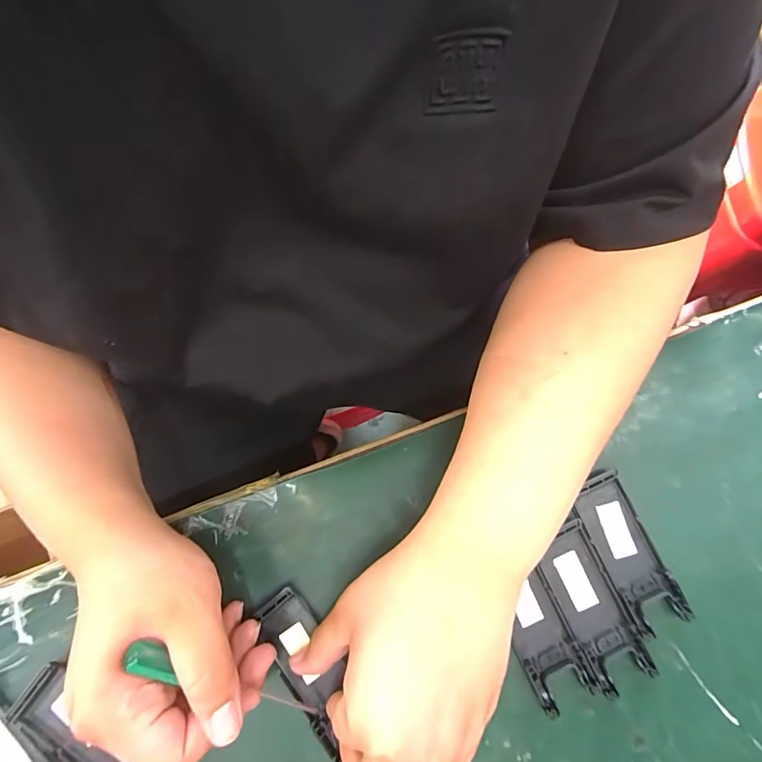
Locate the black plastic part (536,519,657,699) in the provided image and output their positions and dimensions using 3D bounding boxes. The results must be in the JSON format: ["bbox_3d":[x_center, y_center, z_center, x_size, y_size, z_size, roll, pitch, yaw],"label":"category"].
[{"bbox_3d":[0.136,0.147,0.274,0.040,0.010,0.096,-23,79,-5],"label":"black plastic part"}]

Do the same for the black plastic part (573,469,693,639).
[{"bbox_3d":[0.165,0.114,0.280,0.037,0.008,0.098,-22,79,-5],"label":"black plastic part"}]

